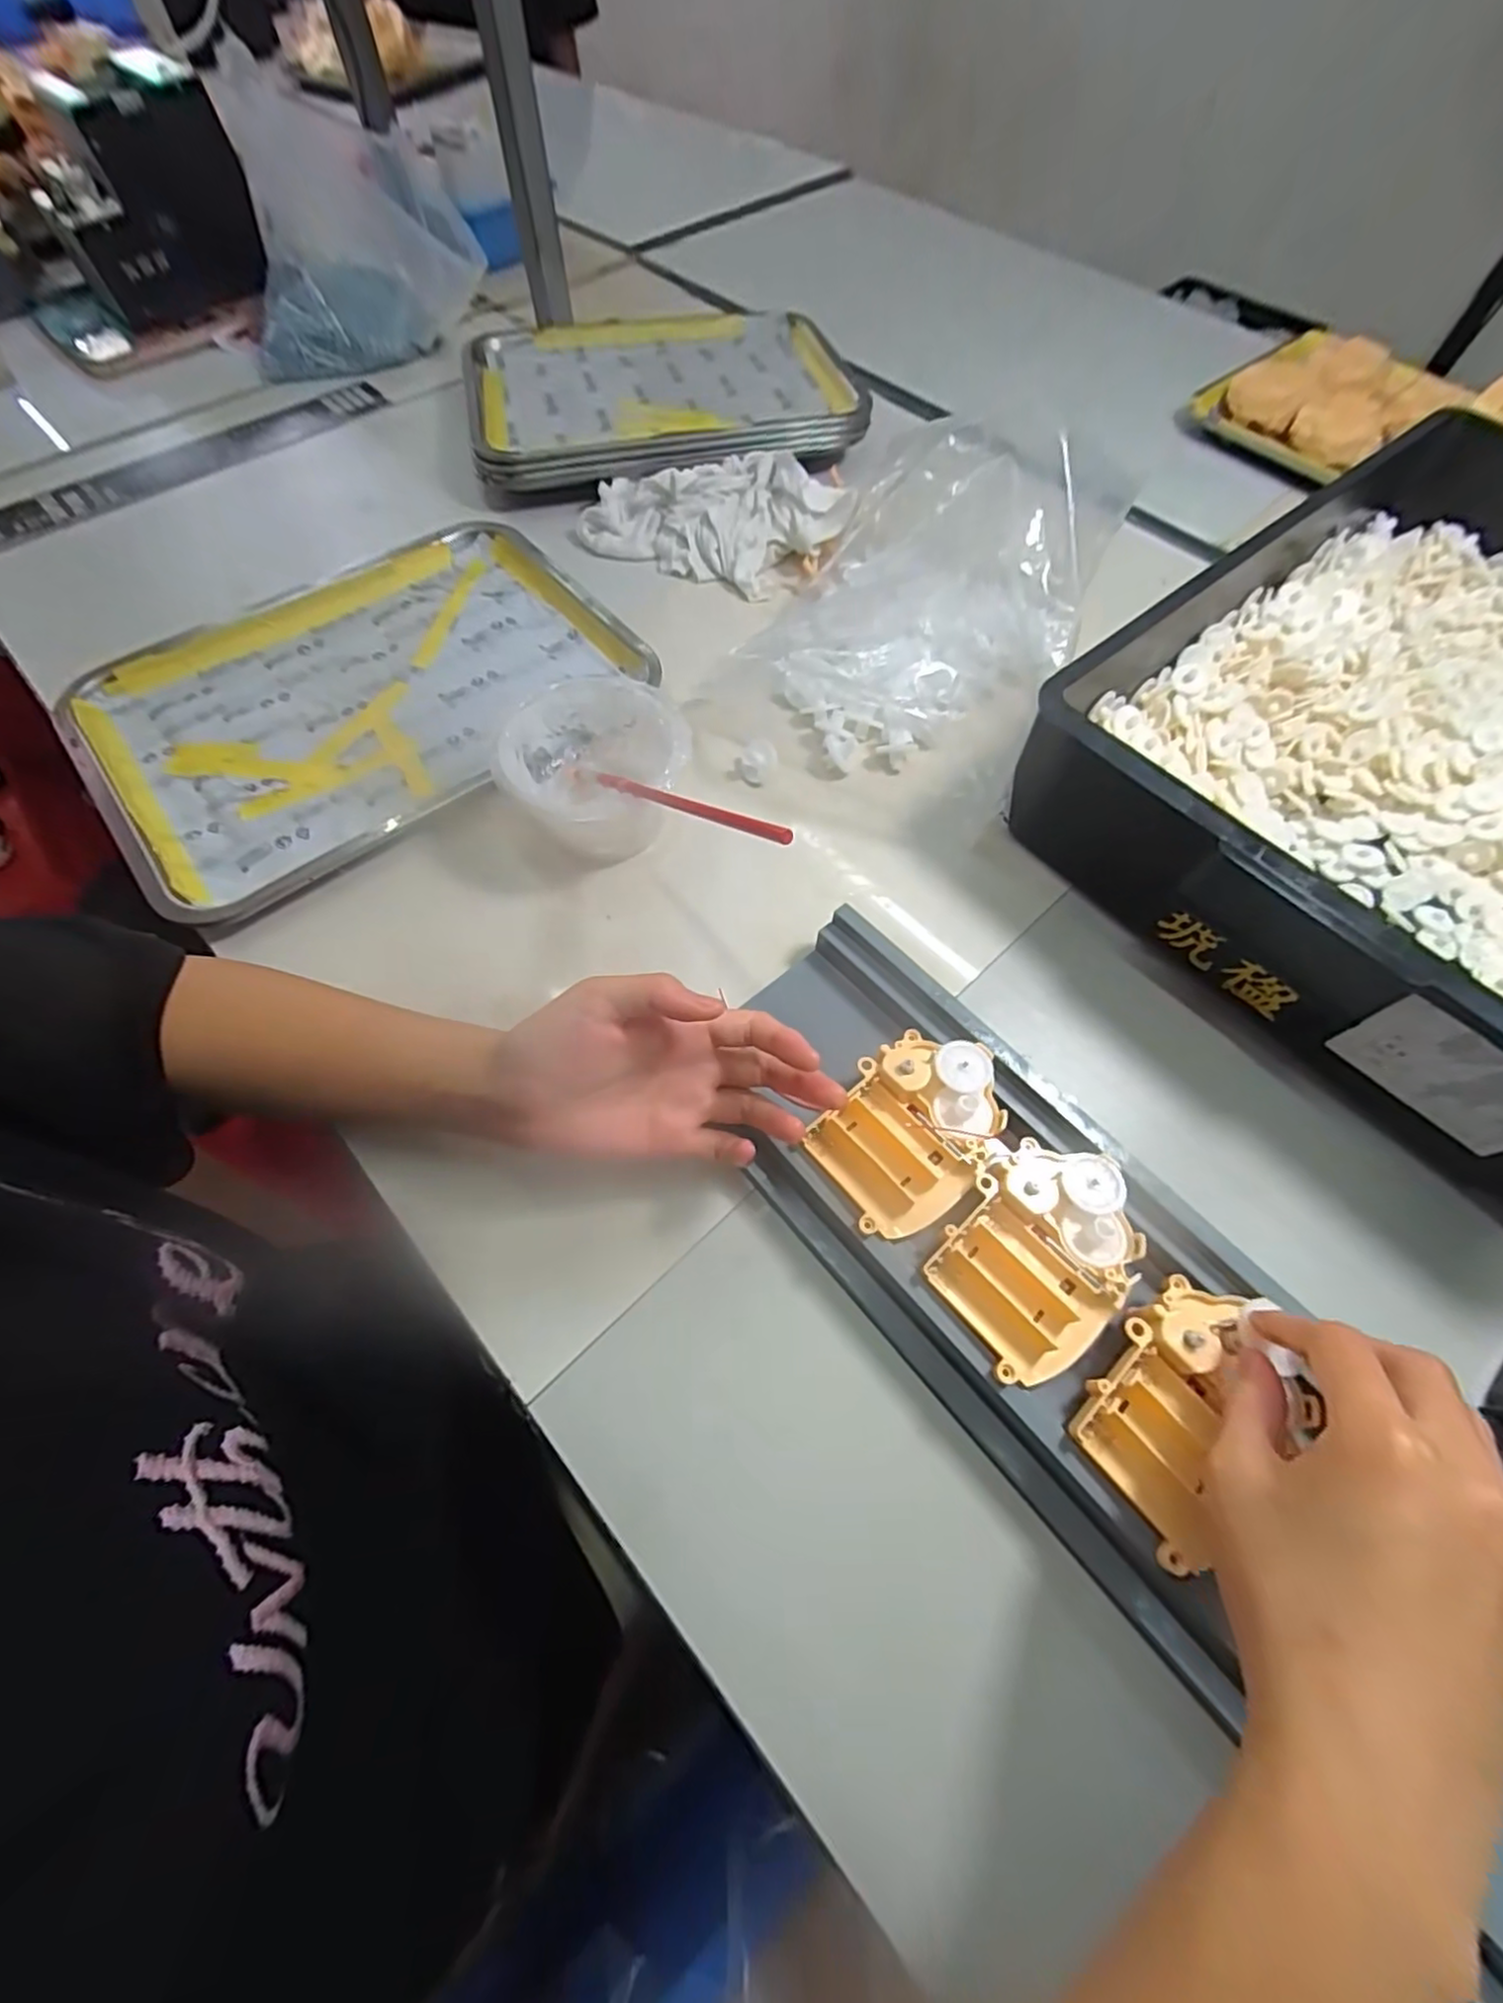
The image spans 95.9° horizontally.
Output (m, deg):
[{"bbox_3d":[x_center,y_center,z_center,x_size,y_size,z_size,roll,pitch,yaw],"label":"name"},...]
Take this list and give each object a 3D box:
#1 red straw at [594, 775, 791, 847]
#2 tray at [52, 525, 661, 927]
[{"bbox_3d":[-0.041,-0.101,0.342,0.004,0.007,0.201,-37,38,-15],"label":"red straw"},{"bbox_3d":[-0.279,-0.228,0.486,0.351,0.033,0.269,-40,71,-18],"label":"tray"}]

